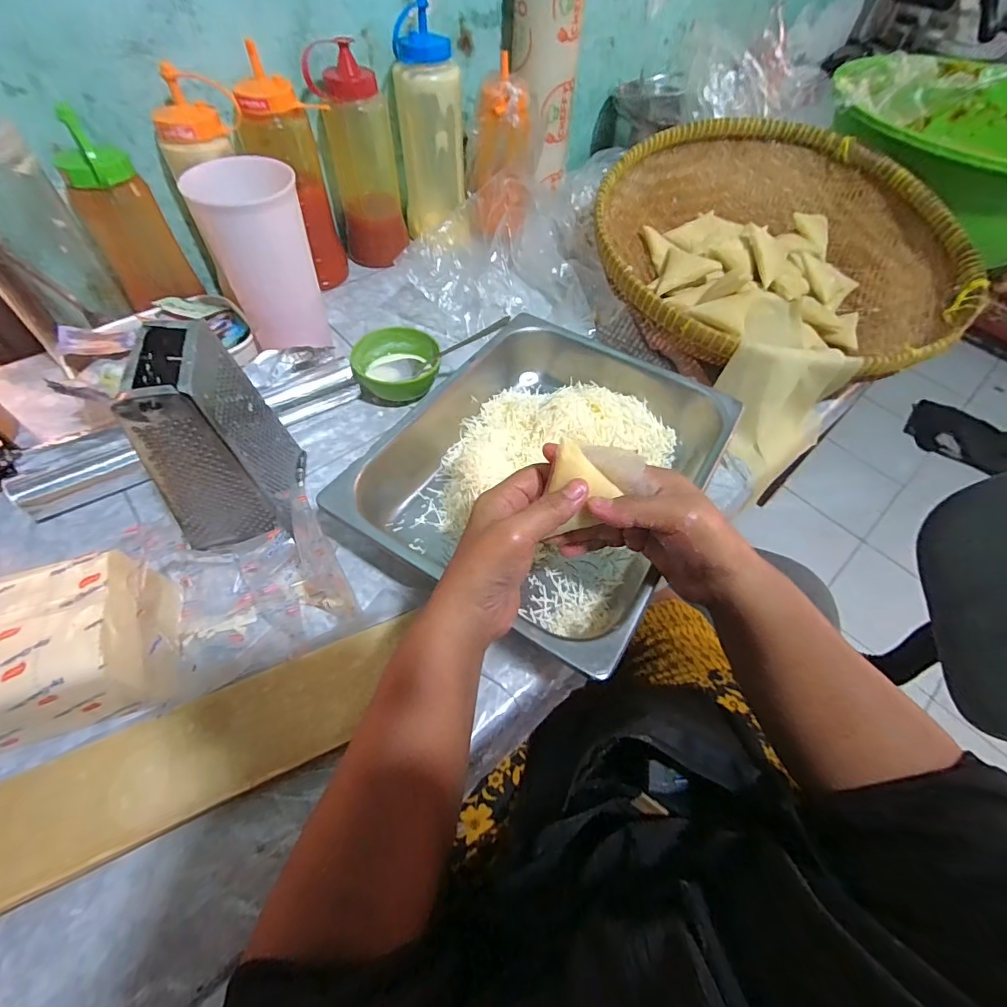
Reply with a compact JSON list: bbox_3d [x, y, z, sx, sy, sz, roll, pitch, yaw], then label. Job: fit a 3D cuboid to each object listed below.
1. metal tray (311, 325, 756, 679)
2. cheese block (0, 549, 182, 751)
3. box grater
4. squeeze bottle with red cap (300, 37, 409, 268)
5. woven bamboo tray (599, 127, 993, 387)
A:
[{"bbox_3d":[0.043,-0.036,0.441,0.263,0.070,0.320,32,60,17],"label":"metal tray"},{"bbox_3d":[-0.307,0.102,0.312,0.144,0.075,0.100,-15,58,-13],"label":"cheese block"},{"bbox_3d":[-0.222,-0.051,0.369,0.076,0.160,0.100,-5,57,-7],"label":"box grater"},{"bbox_3d":[-0.176,-0.425,0.597,0.086,0.204,0.078,-6,57,-7],"label":"squeeze bottle with red cap"},{"bbox_3d":[0.334,-0.320,0.596,0.438,0.119,0.418,9,56,2],"label":"woven bamboo tray"}]

